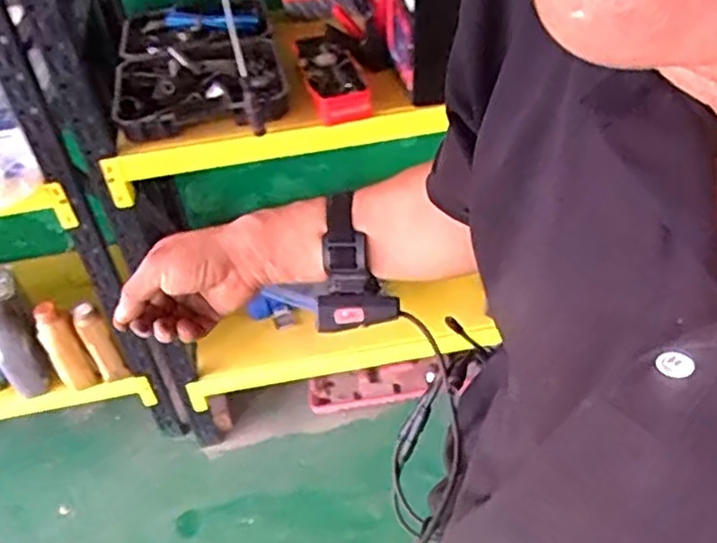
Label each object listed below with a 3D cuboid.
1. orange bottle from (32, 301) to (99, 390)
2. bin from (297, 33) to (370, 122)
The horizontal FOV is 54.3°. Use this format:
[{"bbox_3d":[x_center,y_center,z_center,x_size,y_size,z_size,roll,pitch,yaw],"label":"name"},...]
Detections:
[{"bbox_3d":[-0.634,0.162,1.501,0.073,0.221,0.062,-34,51,-24],"label":"orange bottle"},{"bbox_3d":[-0.053,-0.351,1.224,0.091,0.048,0.213,-16,57,-10],"label":"bin"}]

